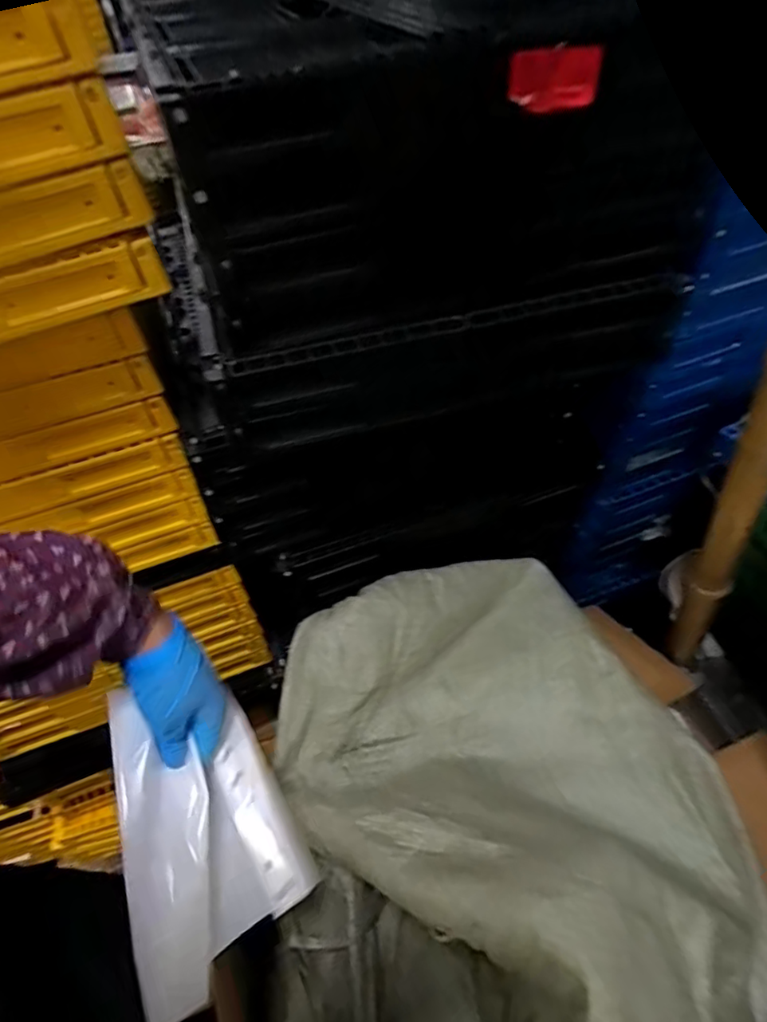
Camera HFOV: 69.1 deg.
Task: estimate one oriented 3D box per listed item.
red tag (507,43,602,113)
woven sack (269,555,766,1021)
[{"bbox_3d":[0.109,-0.273,0.354,0.061,0.034,0.006,-19,49,-10],"label":"red tag"},{"bbox_3d":[0.088,0.252,0.490,0.422,0.176,0.451,-20,49,-11],"label":"woven sack"}]

